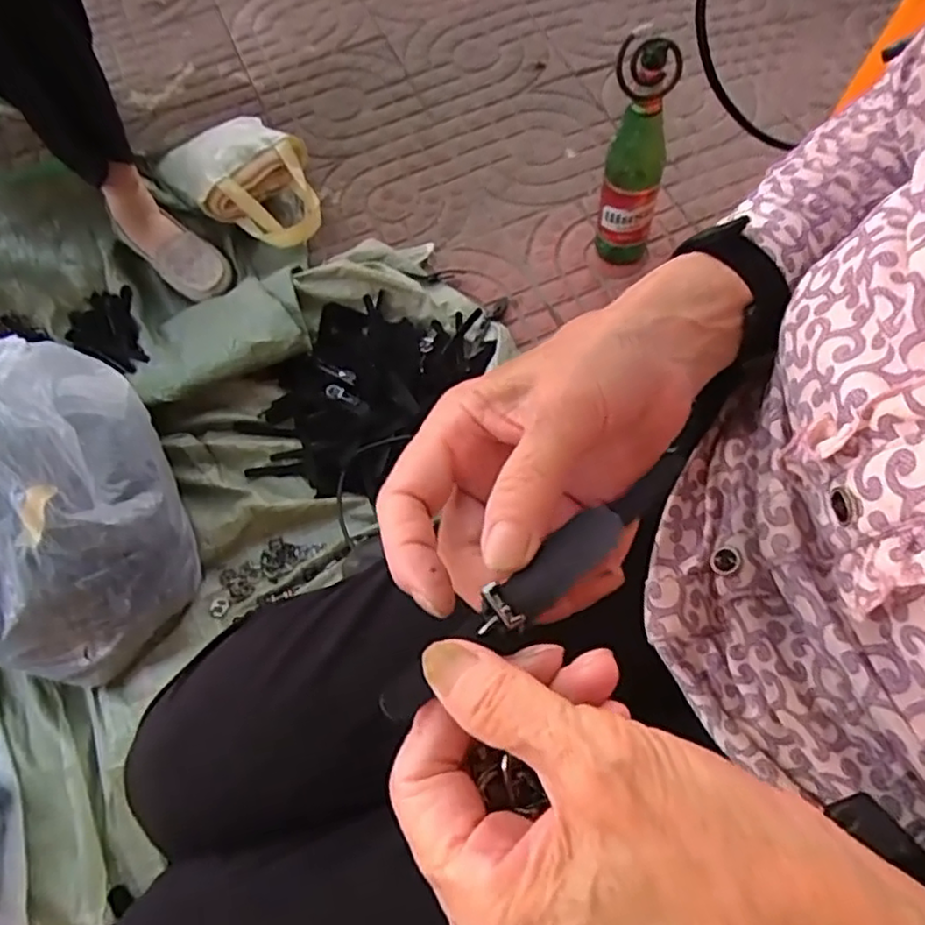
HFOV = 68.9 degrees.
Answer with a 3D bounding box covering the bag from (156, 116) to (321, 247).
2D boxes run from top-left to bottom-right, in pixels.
[{"bbox_3d":[-0.305,-0.416,0.954,0.175,0.106,0.274,-40,69,-20],"label":"bag"}]

